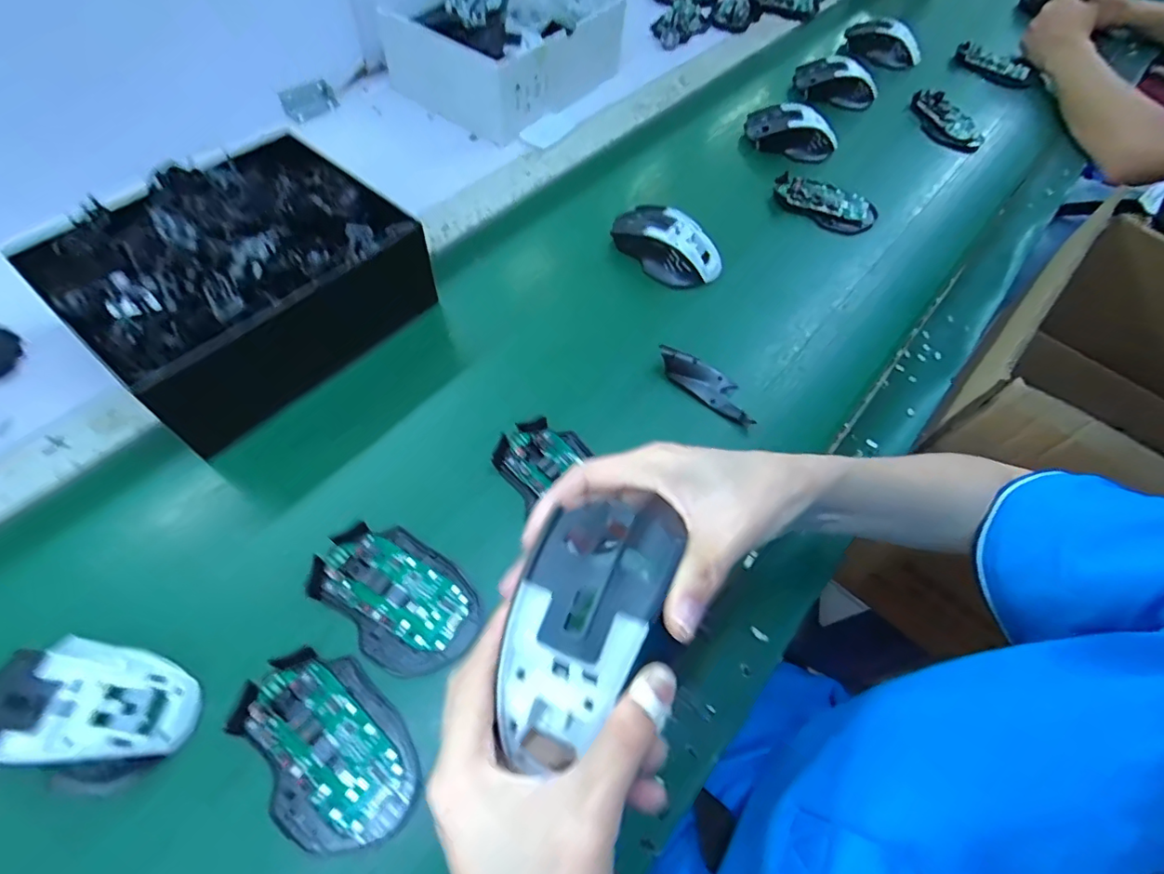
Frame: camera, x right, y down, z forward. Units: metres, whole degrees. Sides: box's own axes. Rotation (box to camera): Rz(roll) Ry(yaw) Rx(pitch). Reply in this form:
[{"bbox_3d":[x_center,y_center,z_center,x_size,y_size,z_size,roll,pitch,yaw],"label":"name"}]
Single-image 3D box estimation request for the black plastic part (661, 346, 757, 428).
[{"bbox_3d":[0.109,-0.046,0.463,0.094,0.020,0.032,31,62,13],"label":"black plastic part"}]

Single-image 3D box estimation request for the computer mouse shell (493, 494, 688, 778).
[{"bbox_3d":[0.000,0.070,0.215,0.053,0.023,0.111,24,69,9],"label":"computer mouse shell"}]

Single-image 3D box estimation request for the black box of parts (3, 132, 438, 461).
[{"bbox_3d":[-0.268,-0.130,0.432,0.177,0.104,0.226,37,63,16],"label":"black box of parts"}]

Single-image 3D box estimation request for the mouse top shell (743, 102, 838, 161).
[{"bbox_3d":[0.258,-0.378,0.660,0.109,0.030,0.063,19,59,0],"label":"mouse top shell"}]

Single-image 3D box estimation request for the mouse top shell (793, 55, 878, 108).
[{"bbox_3d":[0.354,-0.485,0.734,0.114,0.039,0.058,24,59,3],"label":"mouse top shell"}]

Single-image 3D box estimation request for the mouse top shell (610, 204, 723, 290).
[{"bbox_3d":[0.084,-0.195,0.539,0.115,0.038,0.062,35,63,15],"label":"mouse top shell"}]

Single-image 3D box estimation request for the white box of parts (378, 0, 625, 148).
[{"bbox_3d":[-0.085,-0.504,0.682,0.211,0.095,0.259,36,60,10],"label":"white box of parts"}]

